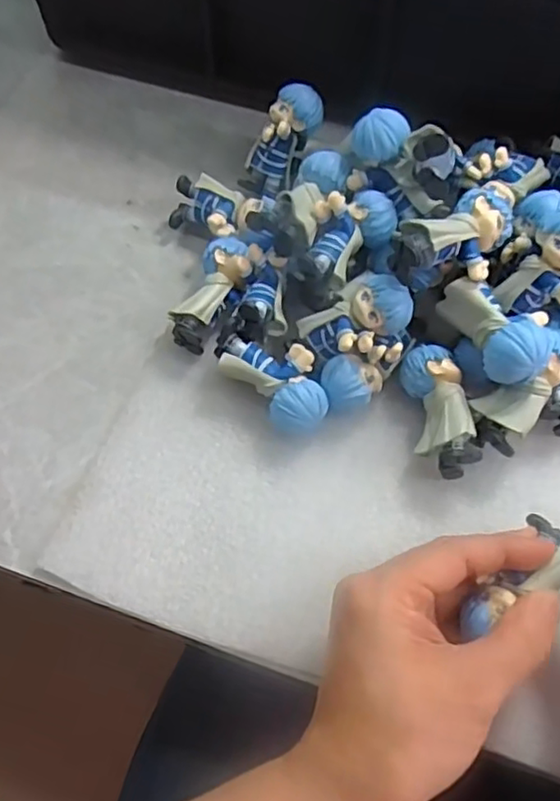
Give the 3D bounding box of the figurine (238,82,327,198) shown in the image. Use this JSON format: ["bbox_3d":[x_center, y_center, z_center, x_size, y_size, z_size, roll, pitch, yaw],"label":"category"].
[{"bbox_3d":[-0.001,-0.143,0.363,0.024,0.062,0.028,40,28,18],"label":"figurine"}]

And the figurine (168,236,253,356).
[{"bbox_3d":[-0.033,-0.053,0.340,0.026,0.033,0.059,21,66,10],"label":"figurine"}]

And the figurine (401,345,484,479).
[{"bbox_3d":[0.074,0.006,0.309,0.026,0.032,0.057,-2,64,-1],"label":"figurine"}]

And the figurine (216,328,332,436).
[{"bbox_3d":[-0.002,-0.010,0.319,0.060,0.027,0.036,38,70,17],"label":"figurine"}]

